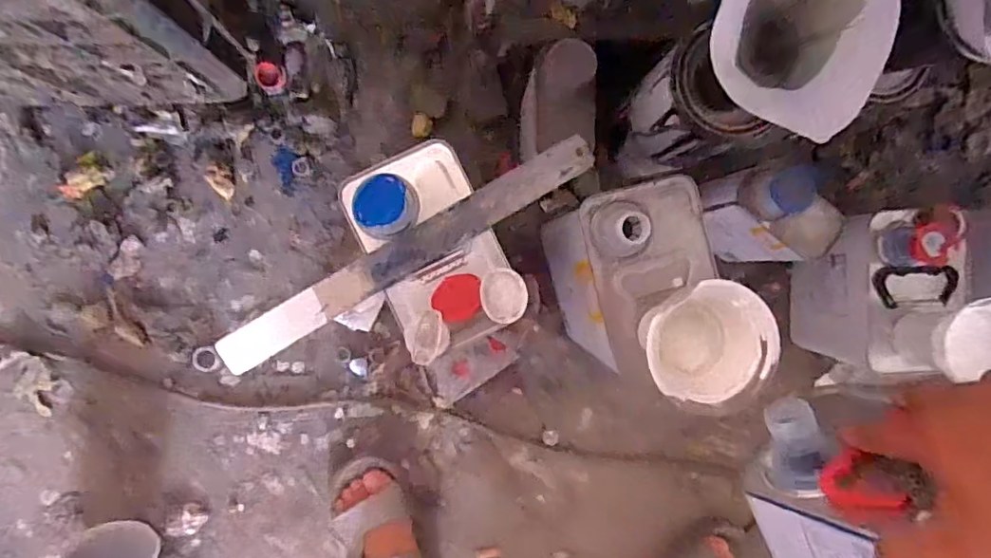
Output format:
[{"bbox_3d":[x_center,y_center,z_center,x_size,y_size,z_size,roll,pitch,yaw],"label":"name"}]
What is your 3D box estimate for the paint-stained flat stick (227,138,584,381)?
[{"bbox_3d":[-0.071,-0.022,0.465,0.338,0.012,0.030,-31,94,-2],"label":"paint-stained flat stick"}]

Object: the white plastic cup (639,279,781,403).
[{"bbox_3d":[0.147,0.043,0.409,0.092,0.061,0.081,-16,94,-3],"label":"white plastic cup"}]

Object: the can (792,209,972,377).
[{"bbox_3d":[0.442,0.012,0.661,0.125,0.197,0.179,-11,93,-4],"label":"can"}]

